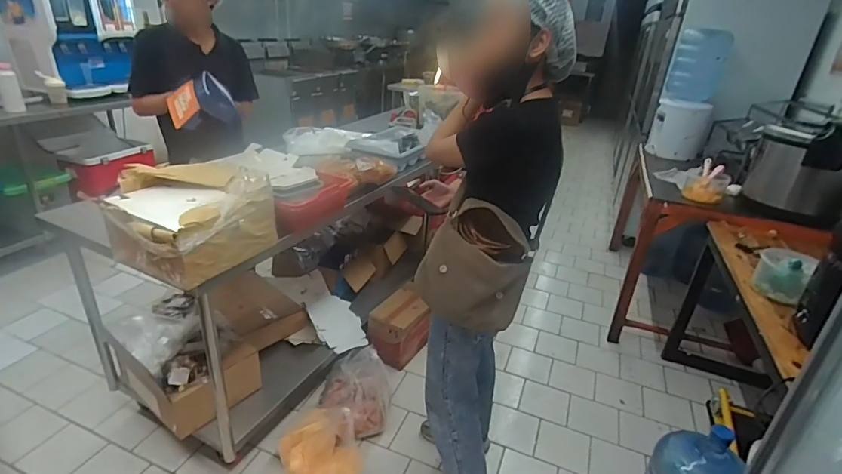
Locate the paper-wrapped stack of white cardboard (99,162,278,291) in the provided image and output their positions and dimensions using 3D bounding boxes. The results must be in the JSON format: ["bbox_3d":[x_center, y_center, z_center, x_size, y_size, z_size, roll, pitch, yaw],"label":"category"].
[{"bbox_3d":[-0.613,-0.054,1.195,0.320,0.198,0.353,15,28,19],"label":"paper-wrapped stack of white cardboard"}]

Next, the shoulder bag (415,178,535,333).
[{"bbox_3d":[0.136,0.077,1.121,0.242,0.302,0.156,18,29,25],"label":"shoulder bag"}]

